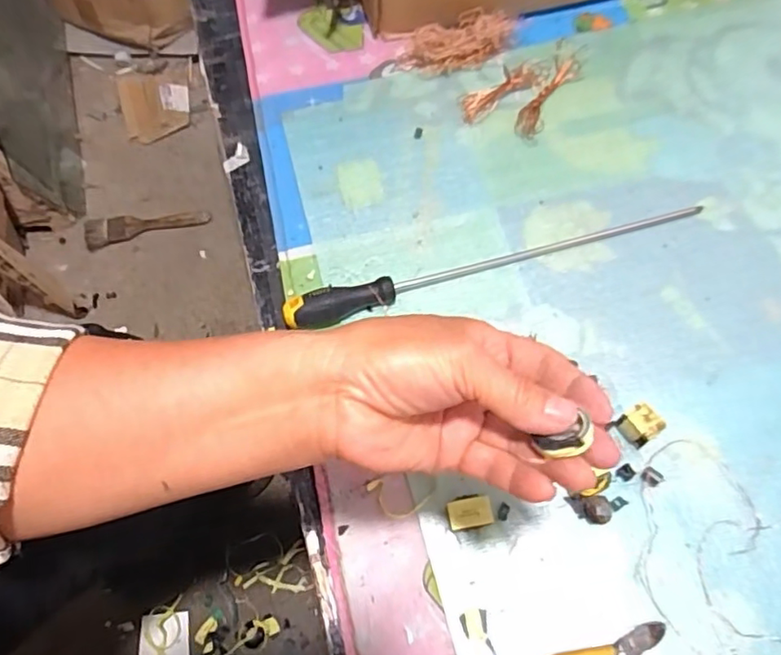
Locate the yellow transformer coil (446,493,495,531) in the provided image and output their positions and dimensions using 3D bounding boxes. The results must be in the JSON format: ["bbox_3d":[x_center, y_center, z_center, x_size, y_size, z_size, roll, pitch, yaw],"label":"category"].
[{"bbox_3d":[0.058,0.136,0.432,0.031,0.011,0.024,-11,63,-2],"label":"yellow transformer coil"}]

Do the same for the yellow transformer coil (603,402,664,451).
[{"bbox_3d":[0.188,0.075,0.448,0.023,0.028,0.026,-33,66,-13],"label":"yellow transformer coil"}]

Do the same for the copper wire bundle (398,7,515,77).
[{"bbox_3d":[0.078,-0.314,0.644,0.132,0.036,0.050,-19,64,-6],"label":"copper wire bundle"}]

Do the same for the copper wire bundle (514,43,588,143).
[{"bbox_3d":[0.169,-0.246,0.619,0.029,0.013,0.133,28,68,16],"label":"copper wire bundle"}]

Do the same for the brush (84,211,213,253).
[{"bbox_3d":[-0.385,-0.166,0.934,0.191,0.020,0.048,-15,66,-6],"label":"brush"}]

